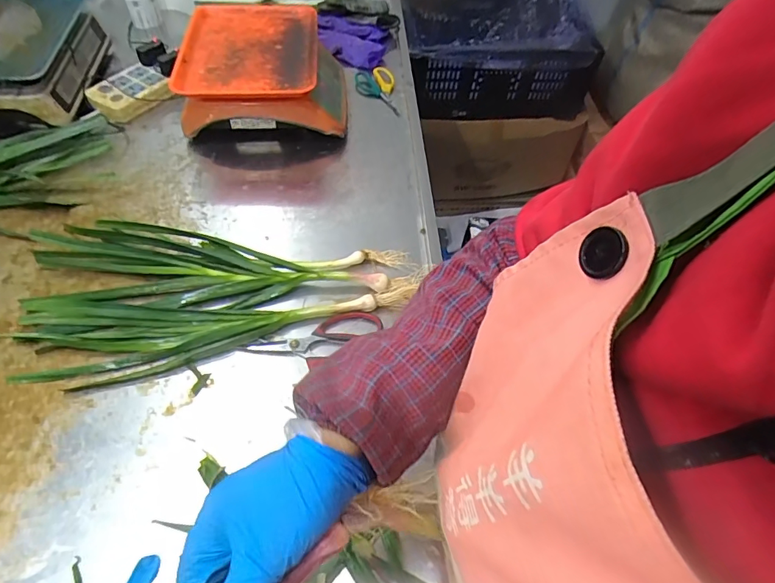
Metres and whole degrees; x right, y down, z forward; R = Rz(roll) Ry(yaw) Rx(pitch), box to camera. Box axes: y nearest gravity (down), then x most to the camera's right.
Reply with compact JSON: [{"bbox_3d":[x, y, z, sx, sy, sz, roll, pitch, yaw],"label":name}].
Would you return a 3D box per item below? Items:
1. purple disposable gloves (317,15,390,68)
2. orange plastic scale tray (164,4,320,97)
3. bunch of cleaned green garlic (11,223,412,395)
[{"bbox_3d":[-0.090,-0.586,1.068,0.170,0.040,0.158,12,55,5],"label":"purple disposable gloves"},{"bbox_3d":[-0.246,-0.448,0.823,0.231,0.025,0.300,-2,55,-5],"label":"orange plastic scale tray"},{"bbox_3d":[-0.236,-0.025,0.659,0.517,0.039,0.238,-13,57,-12],"label":"bunch of cleaned green garlic"}]

